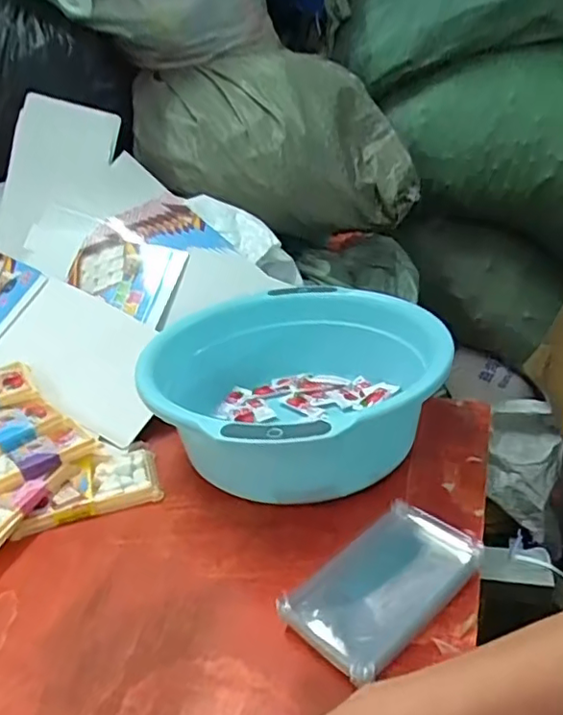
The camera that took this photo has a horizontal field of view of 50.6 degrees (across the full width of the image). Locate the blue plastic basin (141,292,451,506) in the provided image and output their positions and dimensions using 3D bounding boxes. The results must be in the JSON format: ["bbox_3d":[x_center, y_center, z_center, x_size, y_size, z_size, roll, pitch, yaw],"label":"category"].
[{"bbox_3d":[0.021,0.034,0.603,0.283,0.111,0.307,5,28,20],"label":"blue plastic basin"}]

